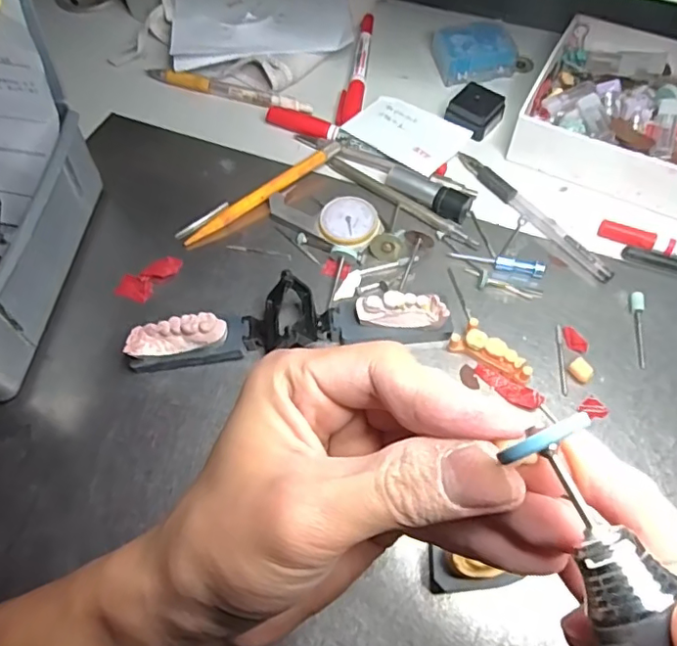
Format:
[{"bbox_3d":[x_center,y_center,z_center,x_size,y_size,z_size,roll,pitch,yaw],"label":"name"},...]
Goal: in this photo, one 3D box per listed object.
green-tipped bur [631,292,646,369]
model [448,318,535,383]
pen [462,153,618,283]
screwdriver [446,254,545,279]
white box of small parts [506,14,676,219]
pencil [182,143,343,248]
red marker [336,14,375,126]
[{"bbox_3d":[0.176,0.003,0.317,0.007,0.004,0.048,8,62,7],"label":"green-tipped bur"},{"bbox_3d":[0.088,0.015,0.308,0.047,0.016,0.018,26,66,16],"label":"model"},{"bbox_3d":[0.129,-0.074,0.362,0.015,0.009,0.131,-34,65,-15],"label":"pen"},{"bbox_3d":[0.100,-0.038,0.343,0.058,0.009,0.008,15,63,10],"label":"screwdriver"},{"bbox_3d":[0.204,-0.150,0.382,0.130,0.034,0.144,27,66,16],"label":"white box of small parts"},{"bbox_3d":[-0.049,-0.089,0.376,0.126,0.012,0.013,-34,65,-15],"label":"pencil"},{"bbox_3d":[0.016,-0.204,0.435,0.018,0.010,0.131,6,62,6],"label":"red marker"}]

